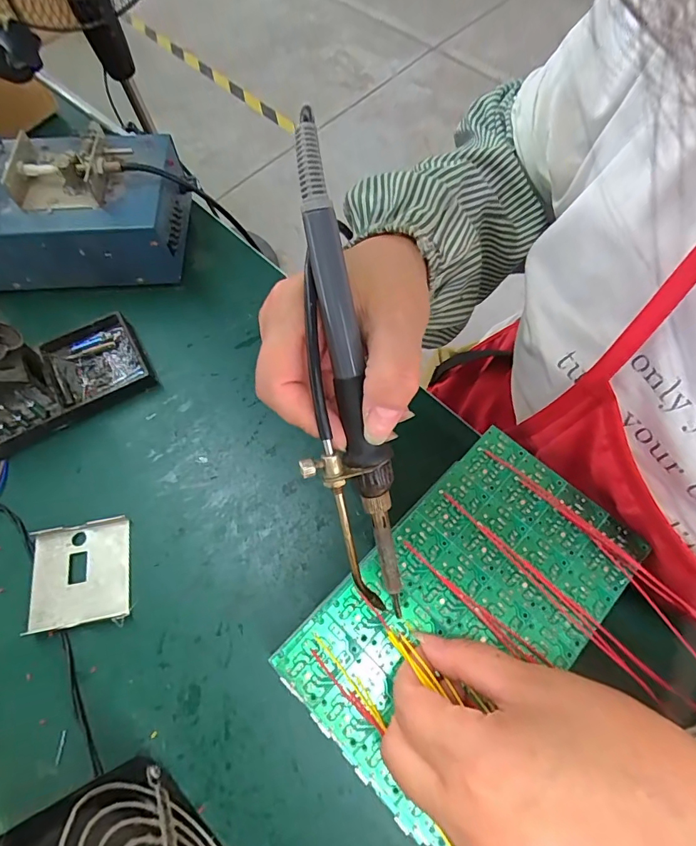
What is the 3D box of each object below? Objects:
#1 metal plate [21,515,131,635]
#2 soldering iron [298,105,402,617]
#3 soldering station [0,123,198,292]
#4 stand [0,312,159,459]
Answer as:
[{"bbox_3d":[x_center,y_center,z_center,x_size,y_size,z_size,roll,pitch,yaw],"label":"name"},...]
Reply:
[{"bbox_3d":[-0.187,0.103,0.321,0.066,0.009,0.068,-13,67,-2],"label":"metal plate"},{"bbox_3d":[-0.004,-0.012,0.193,0.032,0.015,0.203,-10,103,-1],"label":"soldering iron"},{"bbox_3d":[-0.248,-0.200,0.380,0.199,0.124,0.118,-1,67,3],"label":"soldering station"},{"bbox_3d":[-0.244,-0.037,0.347,0.156,0.070,0.078,-33,69,-10],"label":"stand"}]

